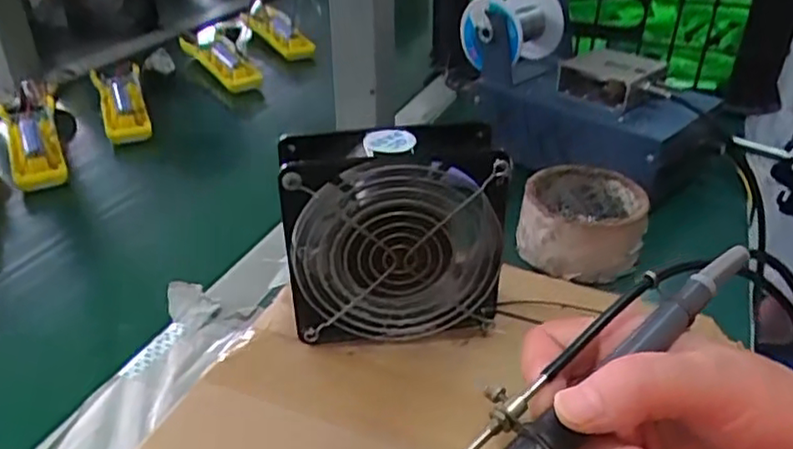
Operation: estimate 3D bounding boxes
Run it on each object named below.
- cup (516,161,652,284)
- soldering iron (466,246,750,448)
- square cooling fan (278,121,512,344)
[{"bbox_3d":[0.134,-0.002,0.471,0.083,0.049,0.084,1,33,0],"label":"cup"},{"bbox_3d":[0.067,0.065,0.257,0.206,0.014,0.032,-36,45,-21],"label":"soldering iron"},{"bbox_3d":[-0.003,0.010,0.372,0.116,0.127,0.049,-4,33,-8],"label":"square cooling fan"}]

